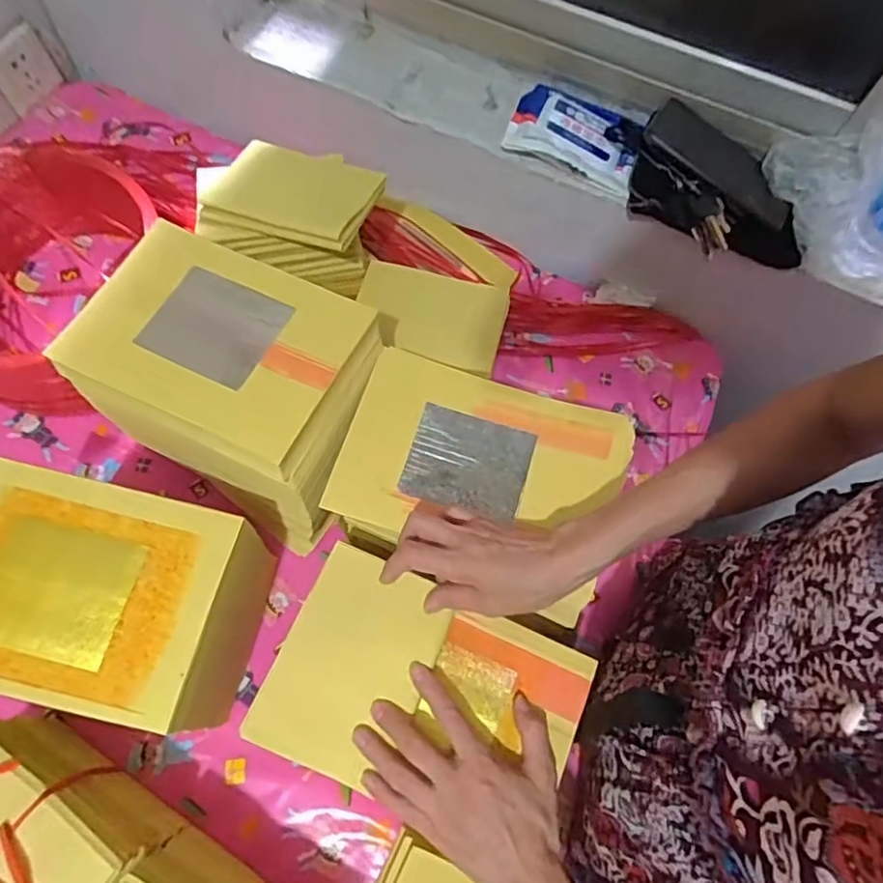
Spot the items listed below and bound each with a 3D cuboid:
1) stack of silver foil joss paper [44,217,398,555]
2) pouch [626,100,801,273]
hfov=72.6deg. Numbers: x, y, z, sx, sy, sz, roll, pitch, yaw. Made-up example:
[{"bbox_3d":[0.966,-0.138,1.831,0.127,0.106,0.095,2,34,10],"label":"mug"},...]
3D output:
[{"bbox_3d":[-0.191,-0.044,0.593,0.250,0.192,0.192,24,69,6],"label":"stack of silver foil joss paper"},{"bbox_3d":[0.288,-0.263,0.629,0.212,0.053,0.110,32,71,10],"label":"pouch"}]

